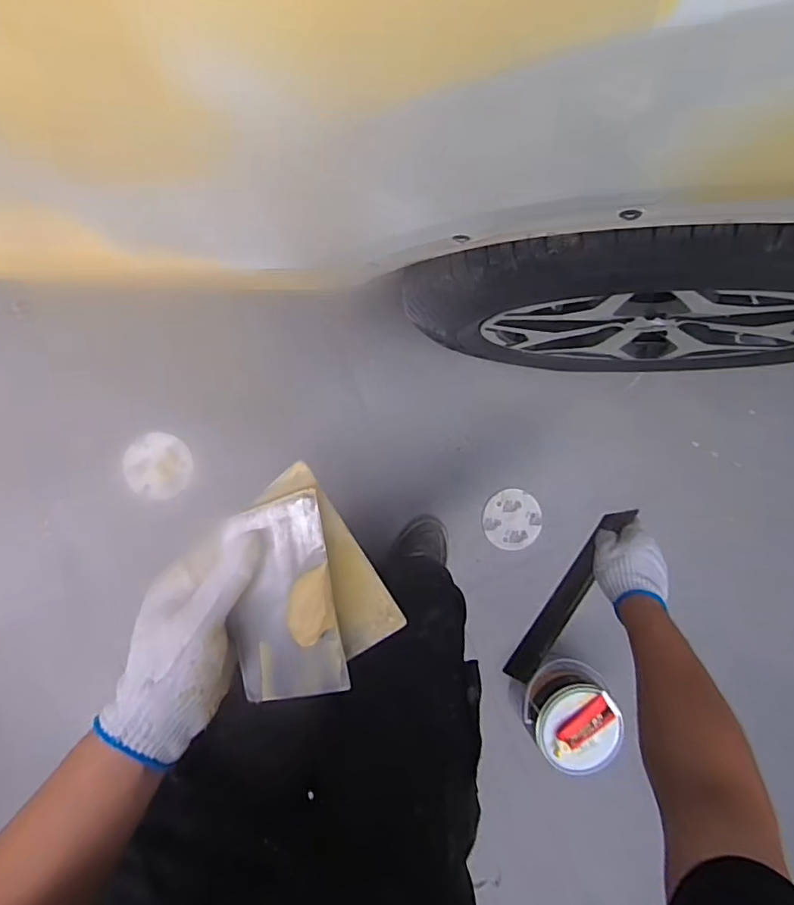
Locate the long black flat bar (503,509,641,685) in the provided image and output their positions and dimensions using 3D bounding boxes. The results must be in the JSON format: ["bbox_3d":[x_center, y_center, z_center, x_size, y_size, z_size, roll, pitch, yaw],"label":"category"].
[{"bbox_3d":[0.232,0.191,0.772,0.026,0.058,0.272,30,93,-8],"label":"long black flat bar"}]

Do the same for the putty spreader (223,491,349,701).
[{"bbox_3d":[-0.079,0.100,0.388,0.074,0.012,0.137,-8,94,12],"label":"putty spreader"}]

